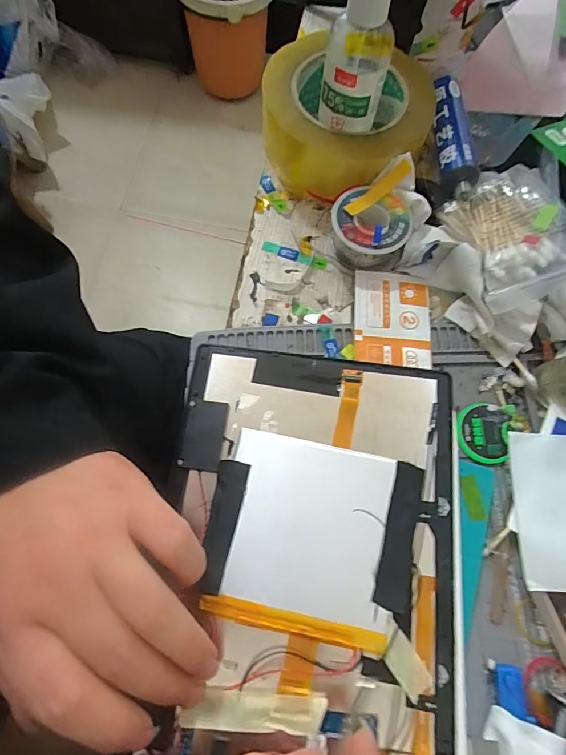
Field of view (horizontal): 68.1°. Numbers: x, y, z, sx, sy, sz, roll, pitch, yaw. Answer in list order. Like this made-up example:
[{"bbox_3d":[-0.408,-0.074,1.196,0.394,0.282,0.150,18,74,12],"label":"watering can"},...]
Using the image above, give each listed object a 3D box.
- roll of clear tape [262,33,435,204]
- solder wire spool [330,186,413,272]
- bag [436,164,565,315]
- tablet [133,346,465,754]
[{"bbox_3d":[0.045,-0.189,0.313,0.120,0.045,0.114,1,72,-2],"label":"roll of clear tape"},{"bbox_3d":[0.059,-0.103,0.292,0.051,0.031,0.048,1,72,-2],"label":"solder wire spool"},{"bbox_3d":[0.151,-0.096,0.277,0.070,0.030,0.098,-16,73,-8],"label":"bag"},{"bbox_3d":[0.015,0.095,0.223,0.154,0.011,0.226,6,71,0],"label":"tablet"}]

